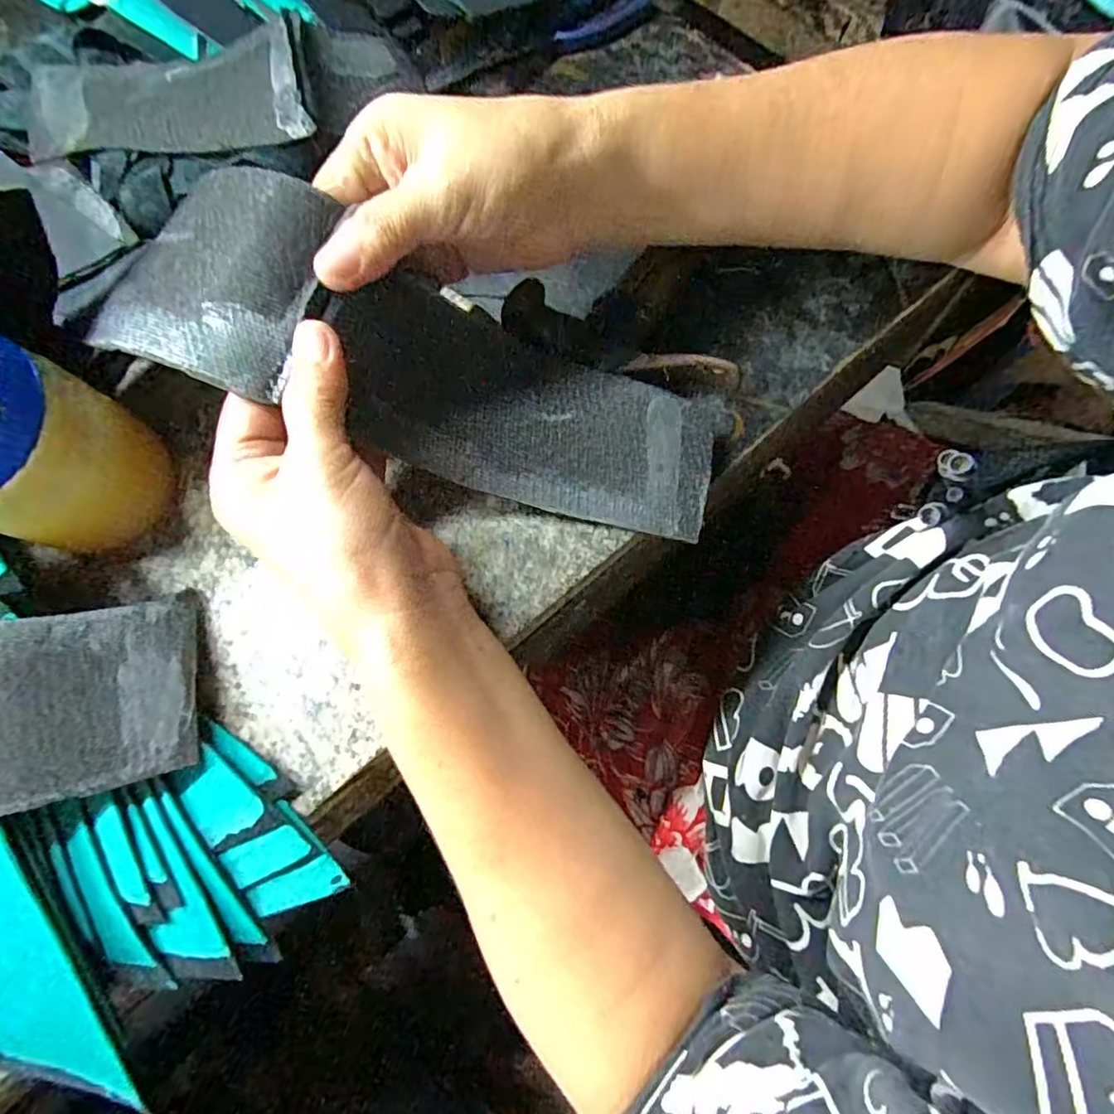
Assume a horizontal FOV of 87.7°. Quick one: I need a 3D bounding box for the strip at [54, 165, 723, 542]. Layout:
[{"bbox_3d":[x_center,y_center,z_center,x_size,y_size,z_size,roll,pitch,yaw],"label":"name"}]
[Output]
[{"bbox_3d":[-0.047,-0.077,0.247,0.250,0.044,0.075,18,74,-18],"label":"strip"}]

